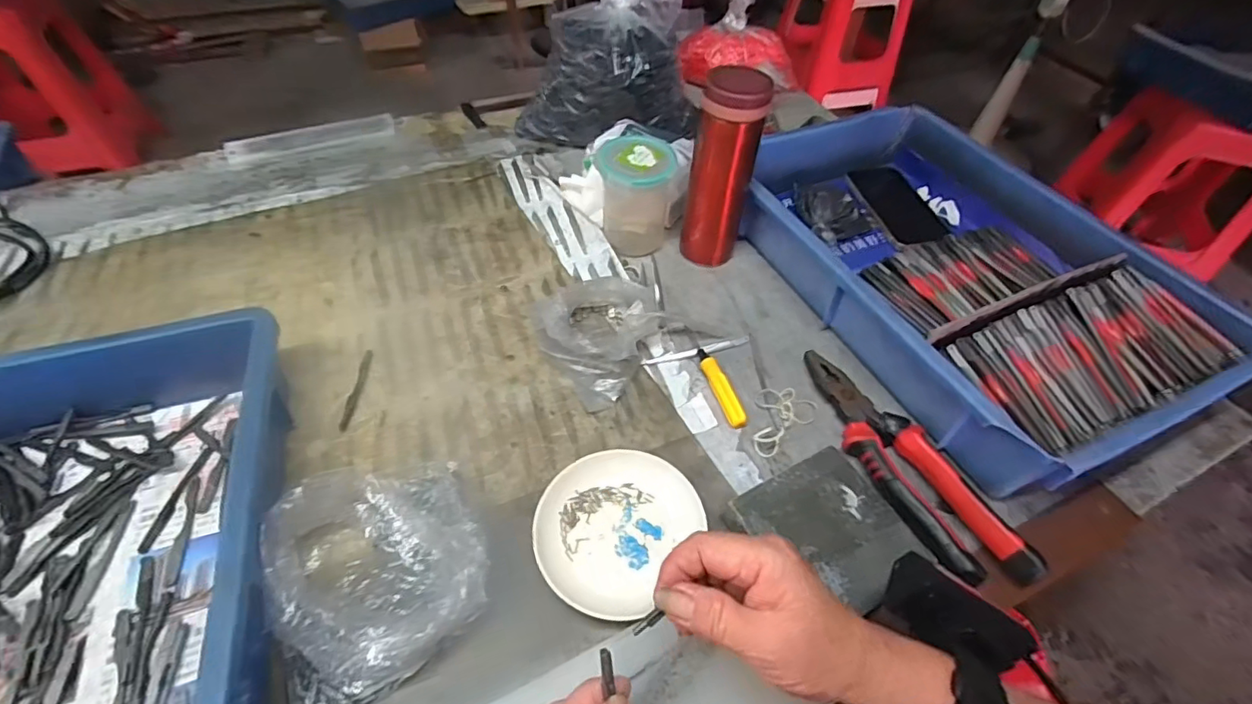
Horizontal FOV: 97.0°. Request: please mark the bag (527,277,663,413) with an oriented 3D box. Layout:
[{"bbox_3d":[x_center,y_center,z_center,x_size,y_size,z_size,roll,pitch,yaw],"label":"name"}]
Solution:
[{"bbox_3d":[-0.022,-0.021,0.507,0.115,0.046,0.138,-10,51,-13],"label":"bag"}]

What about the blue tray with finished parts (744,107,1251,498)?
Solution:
[{"bbox_3d":[0.315,-0.095,0.553,0.293,0.071,0.446,-19,54,-18],"label":"blue tray with finished parts"}]

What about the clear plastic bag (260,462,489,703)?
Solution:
[{"bbox_3d":[-0.161,0.138,0.359,0.132,0.048,0.137,-21,54,-21],"label":"clear plastic bag"}]

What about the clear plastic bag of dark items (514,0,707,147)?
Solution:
[{"bbox_3d":[-0.019,-0.365,0.687,0.195,0.213,0.154,23,52,15],"label":"clear plastic bag of dark items"}]

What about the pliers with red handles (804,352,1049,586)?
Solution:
[{"bbox_3d":[0.216,0.084,0.444,0.056,0.027,0.223,-19,54,-17],"label":"pliers with red handles"}]

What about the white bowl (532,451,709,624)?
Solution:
[{"bbox_3d":[-0.011,0.124,0.400,0.106,0.018,0.117,29,55,19],"label":"white bowl"}]

